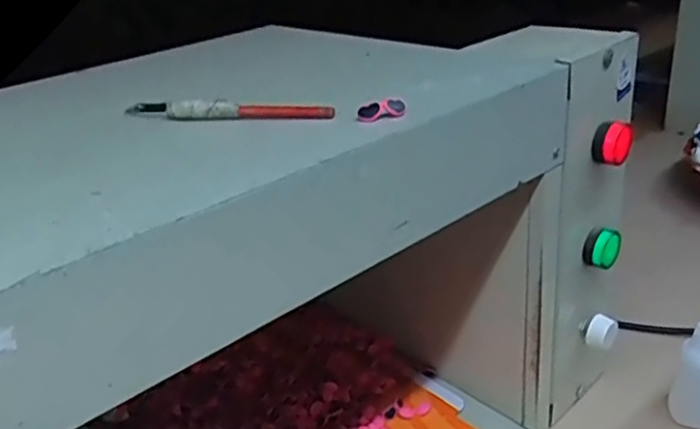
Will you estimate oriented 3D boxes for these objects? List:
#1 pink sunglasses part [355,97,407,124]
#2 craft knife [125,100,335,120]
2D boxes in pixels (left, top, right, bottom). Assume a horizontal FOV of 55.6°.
[{"bbox_3d":[0.015,-0.049,0.314,0.023,0.009,0.008,-8,26,-7],"label":"pink sunglasses part"},{"bbox_3d":[-0.065,-0.054,0.338,0.118,0.010,0.010,4,27,18],"label":"craft knife"}]

